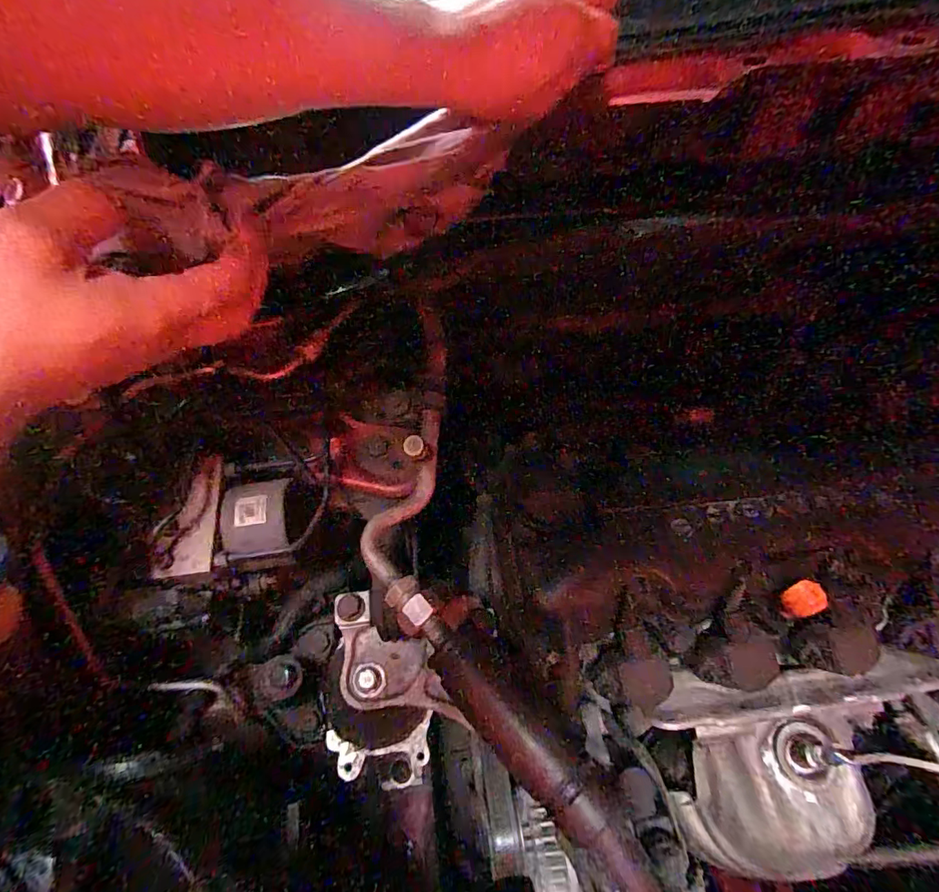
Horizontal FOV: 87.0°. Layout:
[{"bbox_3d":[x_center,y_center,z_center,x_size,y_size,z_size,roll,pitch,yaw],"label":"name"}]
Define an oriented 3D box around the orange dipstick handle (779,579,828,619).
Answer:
[{"bbox_3d":[0.265,0.124,0.394,0.034,0.017,0.023,-41,50,15],"label":"orange dipstick handle"}]

